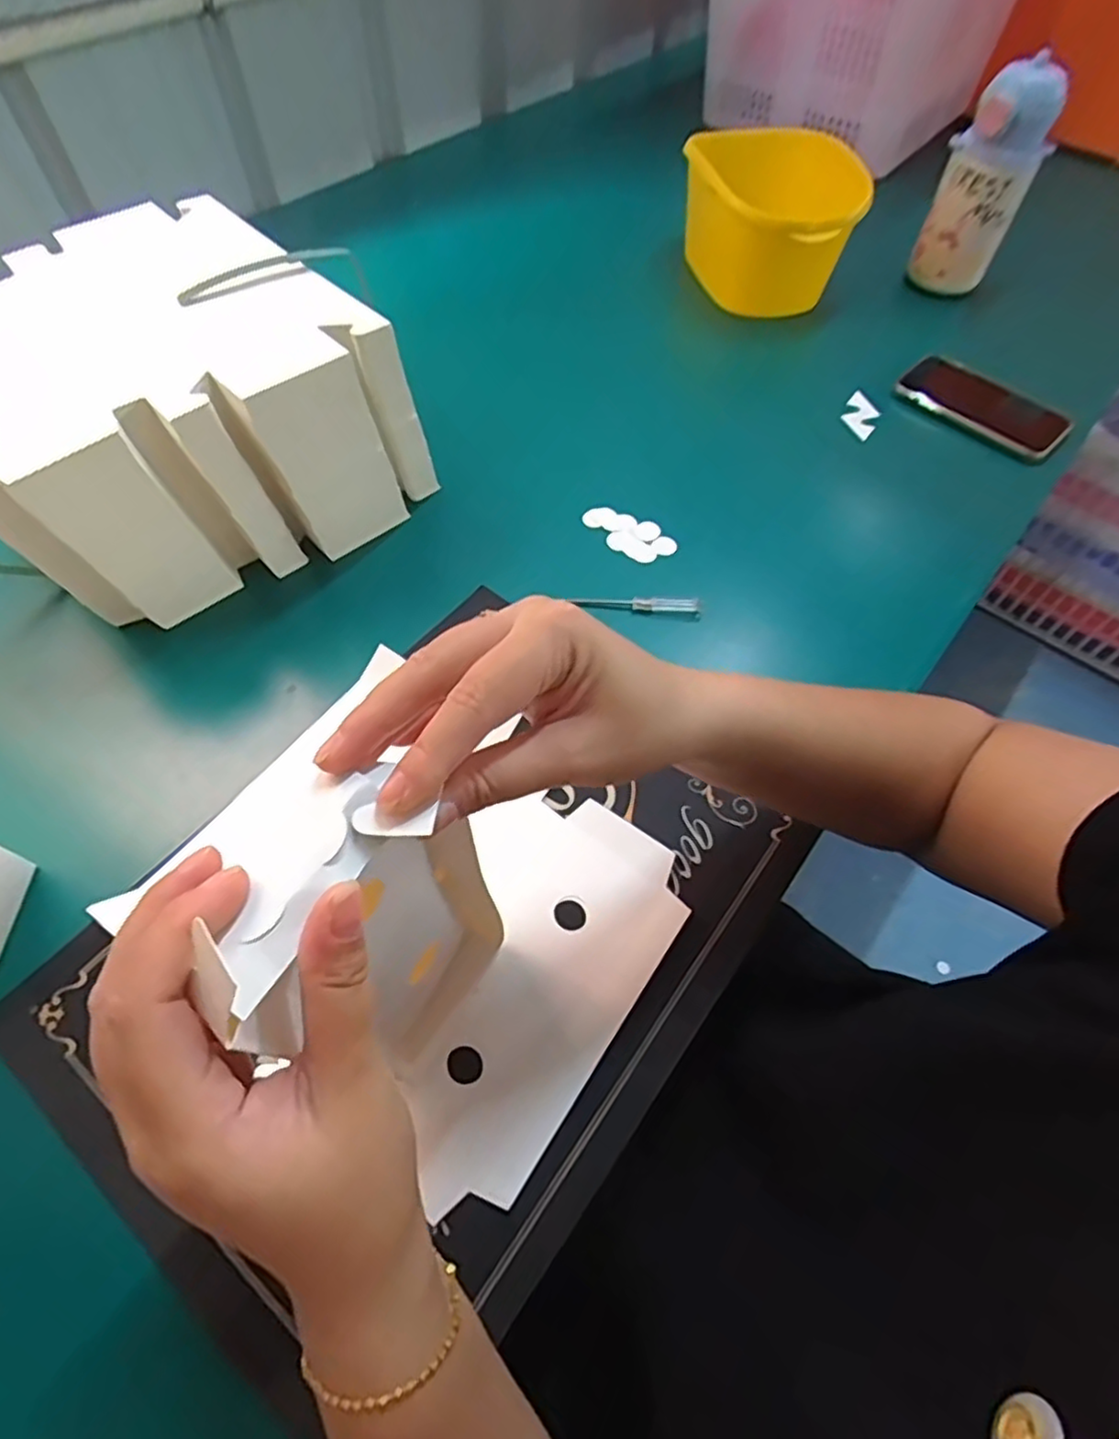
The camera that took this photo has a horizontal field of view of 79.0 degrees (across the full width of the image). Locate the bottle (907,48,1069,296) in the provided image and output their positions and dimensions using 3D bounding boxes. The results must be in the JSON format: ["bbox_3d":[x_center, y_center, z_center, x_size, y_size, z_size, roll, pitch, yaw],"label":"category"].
[{"bbox_3d":[0.436,-0.550,0.695,0.083,0.185,0.090,26,62,16],"label":"bottle"}]

